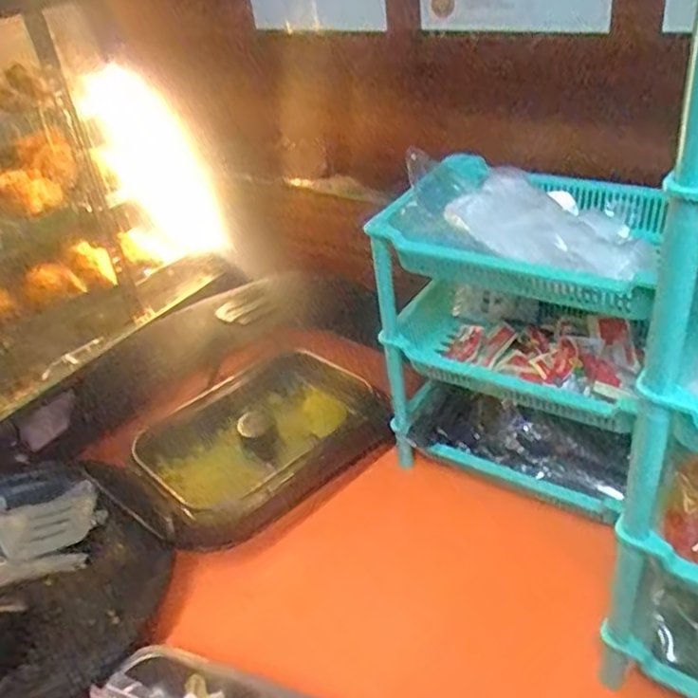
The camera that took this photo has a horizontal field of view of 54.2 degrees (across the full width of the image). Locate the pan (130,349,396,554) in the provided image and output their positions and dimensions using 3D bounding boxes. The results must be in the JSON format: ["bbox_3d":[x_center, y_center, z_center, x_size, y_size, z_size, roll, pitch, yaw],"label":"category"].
[{"bbox_3d":[-0.115,0.126,0.901,0.310,0.077,0.259,-25,38,-23],"label":"pan"}]

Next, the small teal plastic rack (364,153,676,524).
[{"bbox_3d":[0.182,-0.021,0.761,0.261,0.304,0.217,8,38,21],"label":"small teal plastic rack"}]

